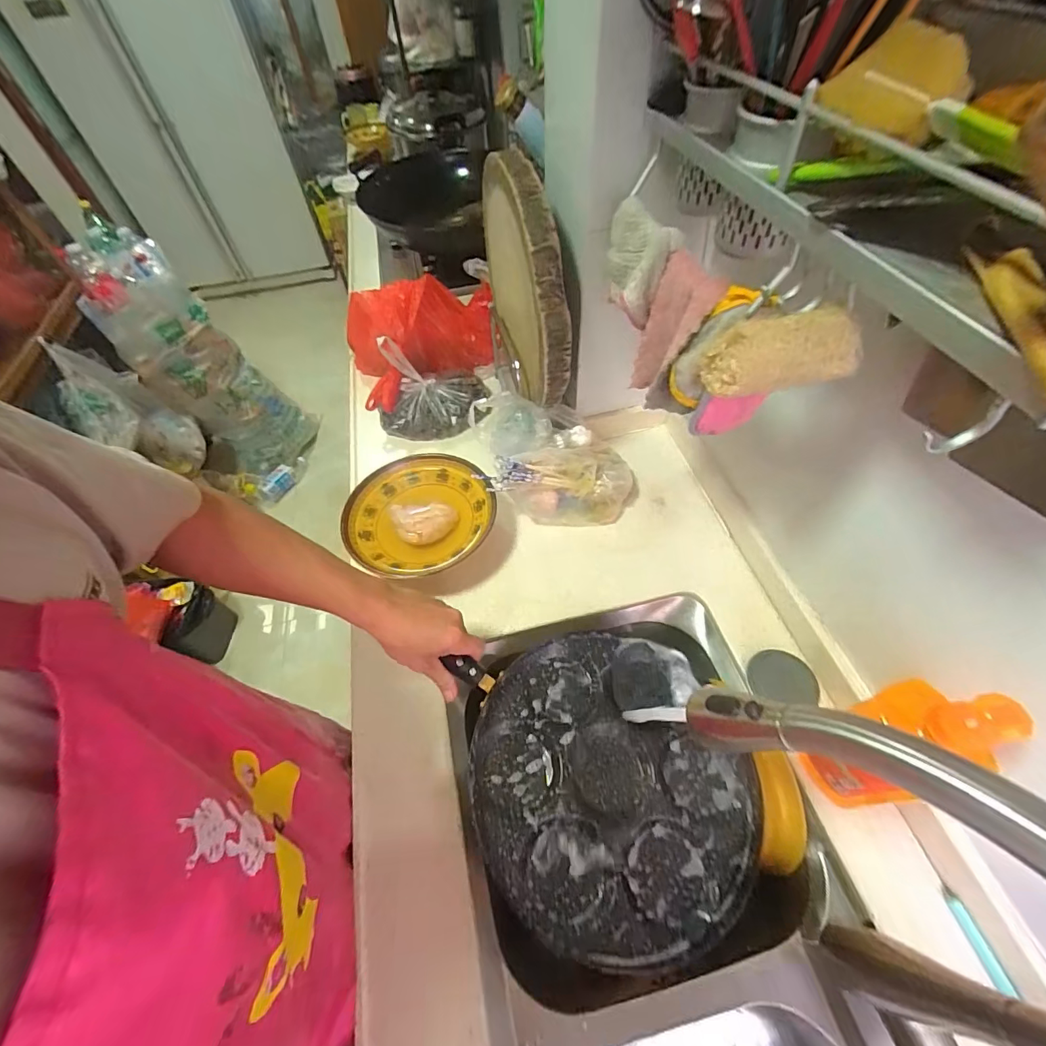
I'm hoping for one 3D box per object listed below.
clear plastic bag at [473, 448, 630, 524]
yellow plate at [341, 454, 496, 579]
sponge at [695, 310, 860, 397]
[{"bbox_3d":[0.064,-0.064,0.732,0.231,0.116,0.099,-5,54,0],"label":"clear plastic bag"},{"bbox_3d":[-0.164,-0.012,0.704,0.226,0.033,0.219,-2,54,2],"label":"yellow plate"},{"bbox_3d":[0.195,-0.125,0.330,0.101,0.049,0.038,-9,54,-3],"label":"sponge"}]

